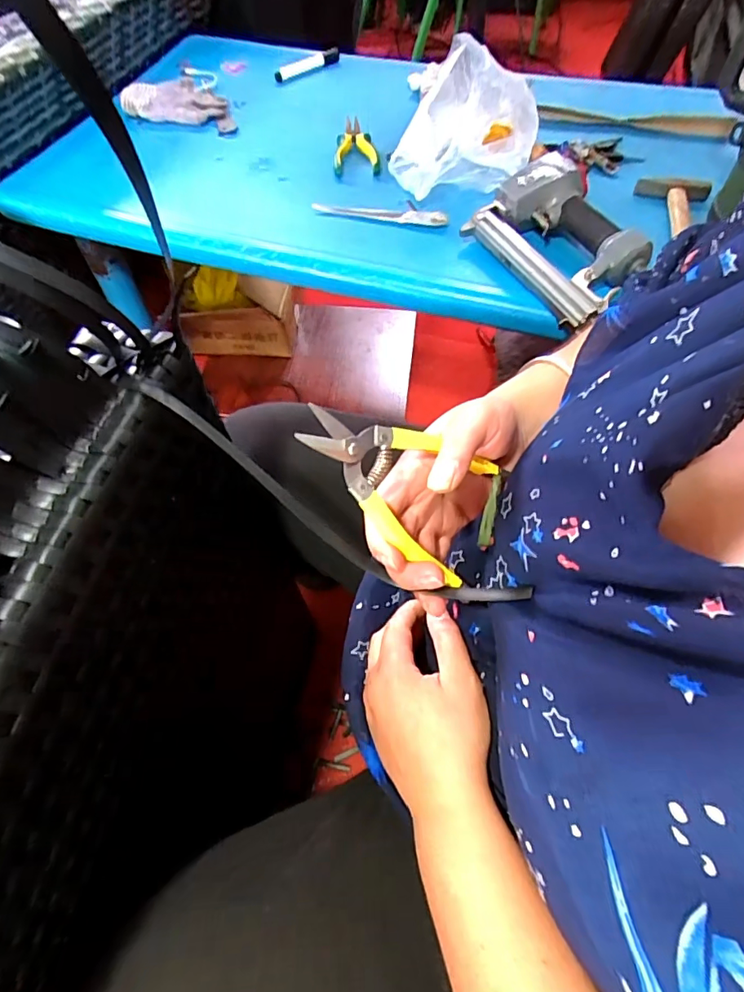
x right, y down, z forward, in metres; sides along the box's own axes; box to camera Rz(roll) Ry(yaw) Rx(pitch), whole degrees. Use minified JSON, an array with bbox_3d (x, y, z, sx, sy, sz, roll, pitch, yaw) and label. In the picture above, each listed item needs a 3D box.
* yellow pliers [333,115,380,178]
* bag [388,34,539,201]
[{"bbox_3d":[-0.020,-0.534,0.759,0.066,0.023,0.144,1,60,1],"label":"yellow pliers"},{"bbox_3d":[0.129,-0.487,0.650,0.203,0.138,0.105,-25,63,-13],"label":"bag"}]

